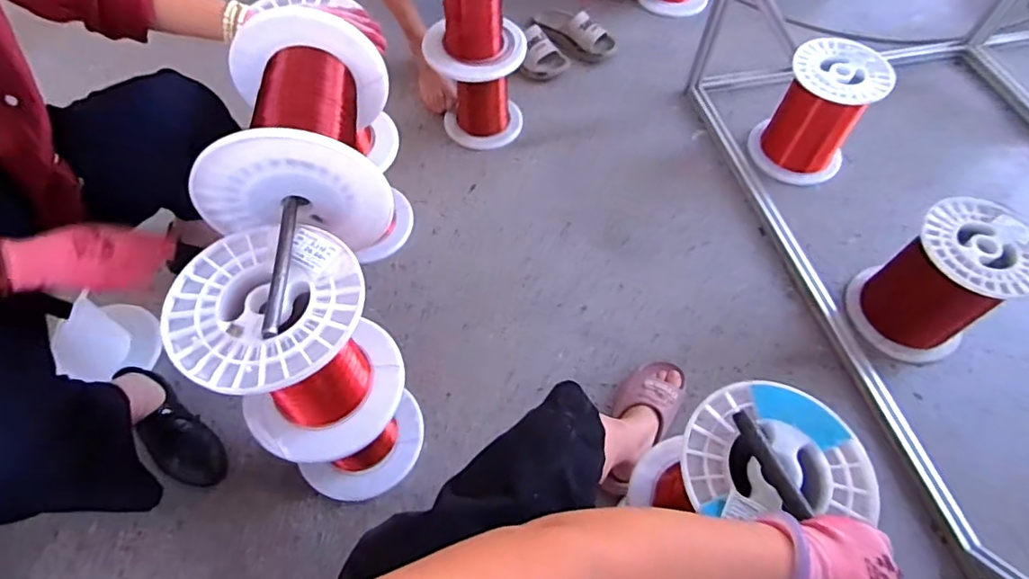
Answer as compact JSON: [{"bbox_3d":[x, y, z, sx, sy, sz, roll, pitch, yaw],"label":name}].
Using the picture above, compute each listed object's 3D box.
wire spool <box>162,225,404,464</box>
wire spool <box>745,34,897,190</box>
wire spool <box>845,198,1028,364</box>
[{"bbox_3d":[-0.260,0.073,0.668,0.197,0.231,0.198,0,59,-1],"label":"wire spool"},{"bbox_3d":[0.670,-0.390,1.214,0.193,0.221,0.208,32,65,17],"label":"wire spool"},{"bbox_3d":[0.767,-0.009,0.989,0.202,0.234,0.196,0,60,0],"label":"wire spool"}]

